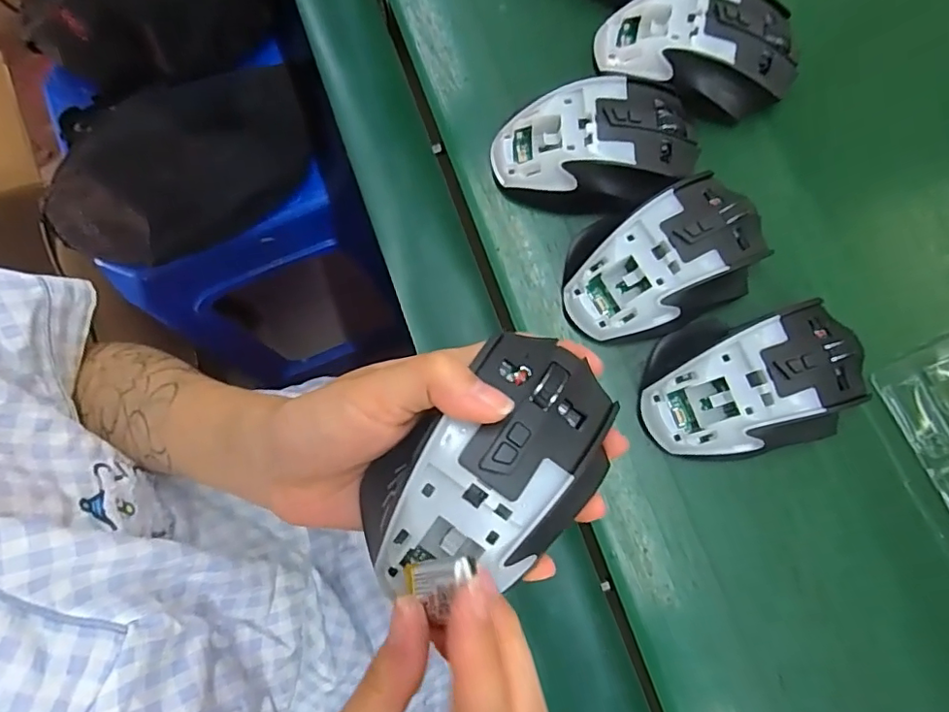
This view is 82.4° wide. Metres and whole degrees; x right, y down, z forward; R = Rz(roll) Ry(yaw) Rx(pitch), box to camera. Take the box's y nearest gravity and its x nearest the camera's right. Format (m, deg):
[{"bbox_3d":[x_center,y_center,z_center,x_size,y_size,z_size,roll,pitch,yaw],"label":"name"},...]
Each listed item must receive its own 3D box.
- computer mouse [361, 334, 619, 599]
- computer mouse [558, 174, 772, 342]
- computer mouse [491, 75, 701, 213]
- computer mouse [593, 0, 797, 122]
[{"bbox_3d":[0.005,0.044,0.203,0.107,0.033,0.064,-44,81,-7],"label":"computer mouse"},{"bbox_3d":[0.104,-0.052,0.298,0.111,0.039,0.069,-21,79,-3],"label":"computer mouse"},{"bbox_3d":[0.070,-0.119,0.314,0.116,0.040,0.071,-5,79,0],"label":"computer mouse"},{"bbox_3d":[0.132,-0.182,0.322,0.110,0.033,0.070,4,79,2],"label":"computer mouse"}]

